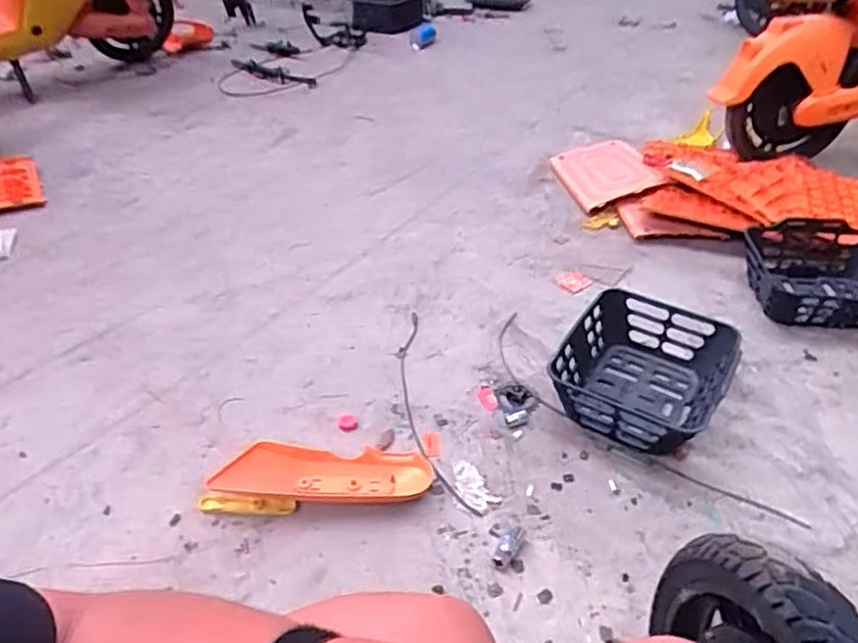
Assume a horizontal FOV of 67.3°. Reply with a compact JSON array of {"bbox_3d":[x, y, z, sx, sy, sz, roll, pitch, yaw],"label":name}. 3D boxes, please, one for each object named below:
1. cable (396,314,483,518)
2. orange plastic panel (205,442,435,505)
[{"bbox_3d":[-0.008,0.142,1.160,0.071,0.014,0.485,-8,40,-9],"label":"cable"},{"bbox_3d":[-0.162,0.236,1.017,0.331,0.046,0.098,1,39,-2],"label":"orange plastic panel"}]

